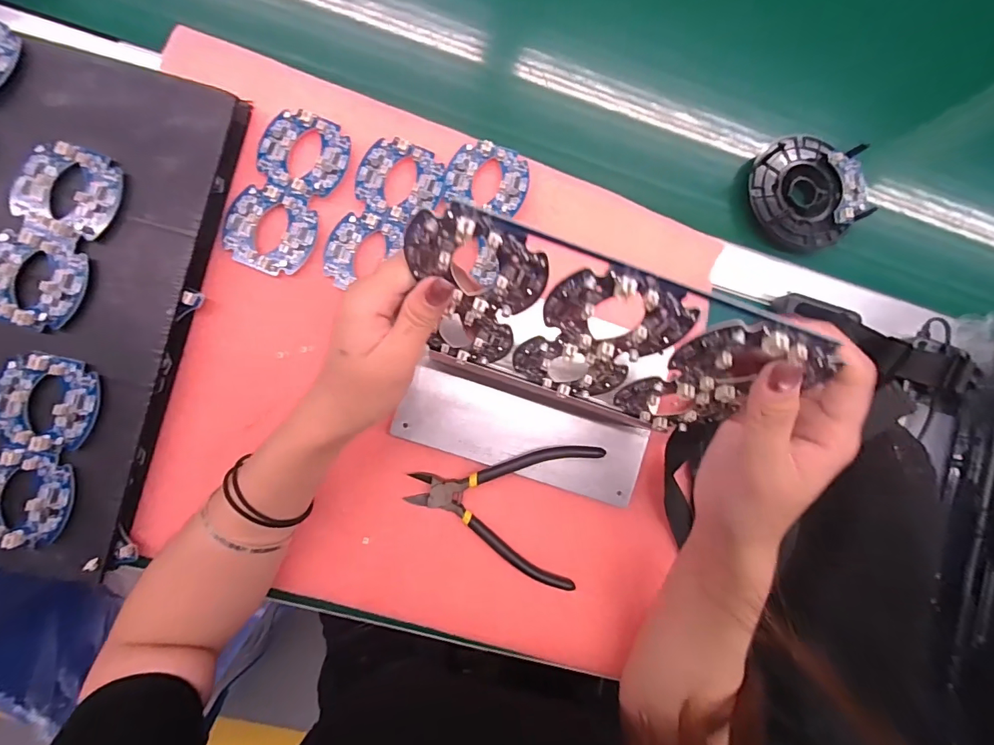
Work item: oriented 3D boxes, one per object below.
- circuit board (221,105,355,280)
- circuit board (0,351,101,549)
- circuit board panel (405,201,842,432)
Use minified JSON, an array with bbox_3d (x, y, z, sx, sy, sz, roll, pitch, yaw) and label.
[{"bbox_3d":[-0.163,-0.140,0.342,0.065,0.004,0.127,22,87,-6],"label":"circuit board"},{"bbox_3d":[-0.314,0.051,0.295,0.061,0.010,0.125,12,87,-5],"label":"circuit board"},{"bbox_3d":[0.049,-0.013,0.239,0.198,0.133,0.011,17,67,-6],"label":"circuit board panel"}]

